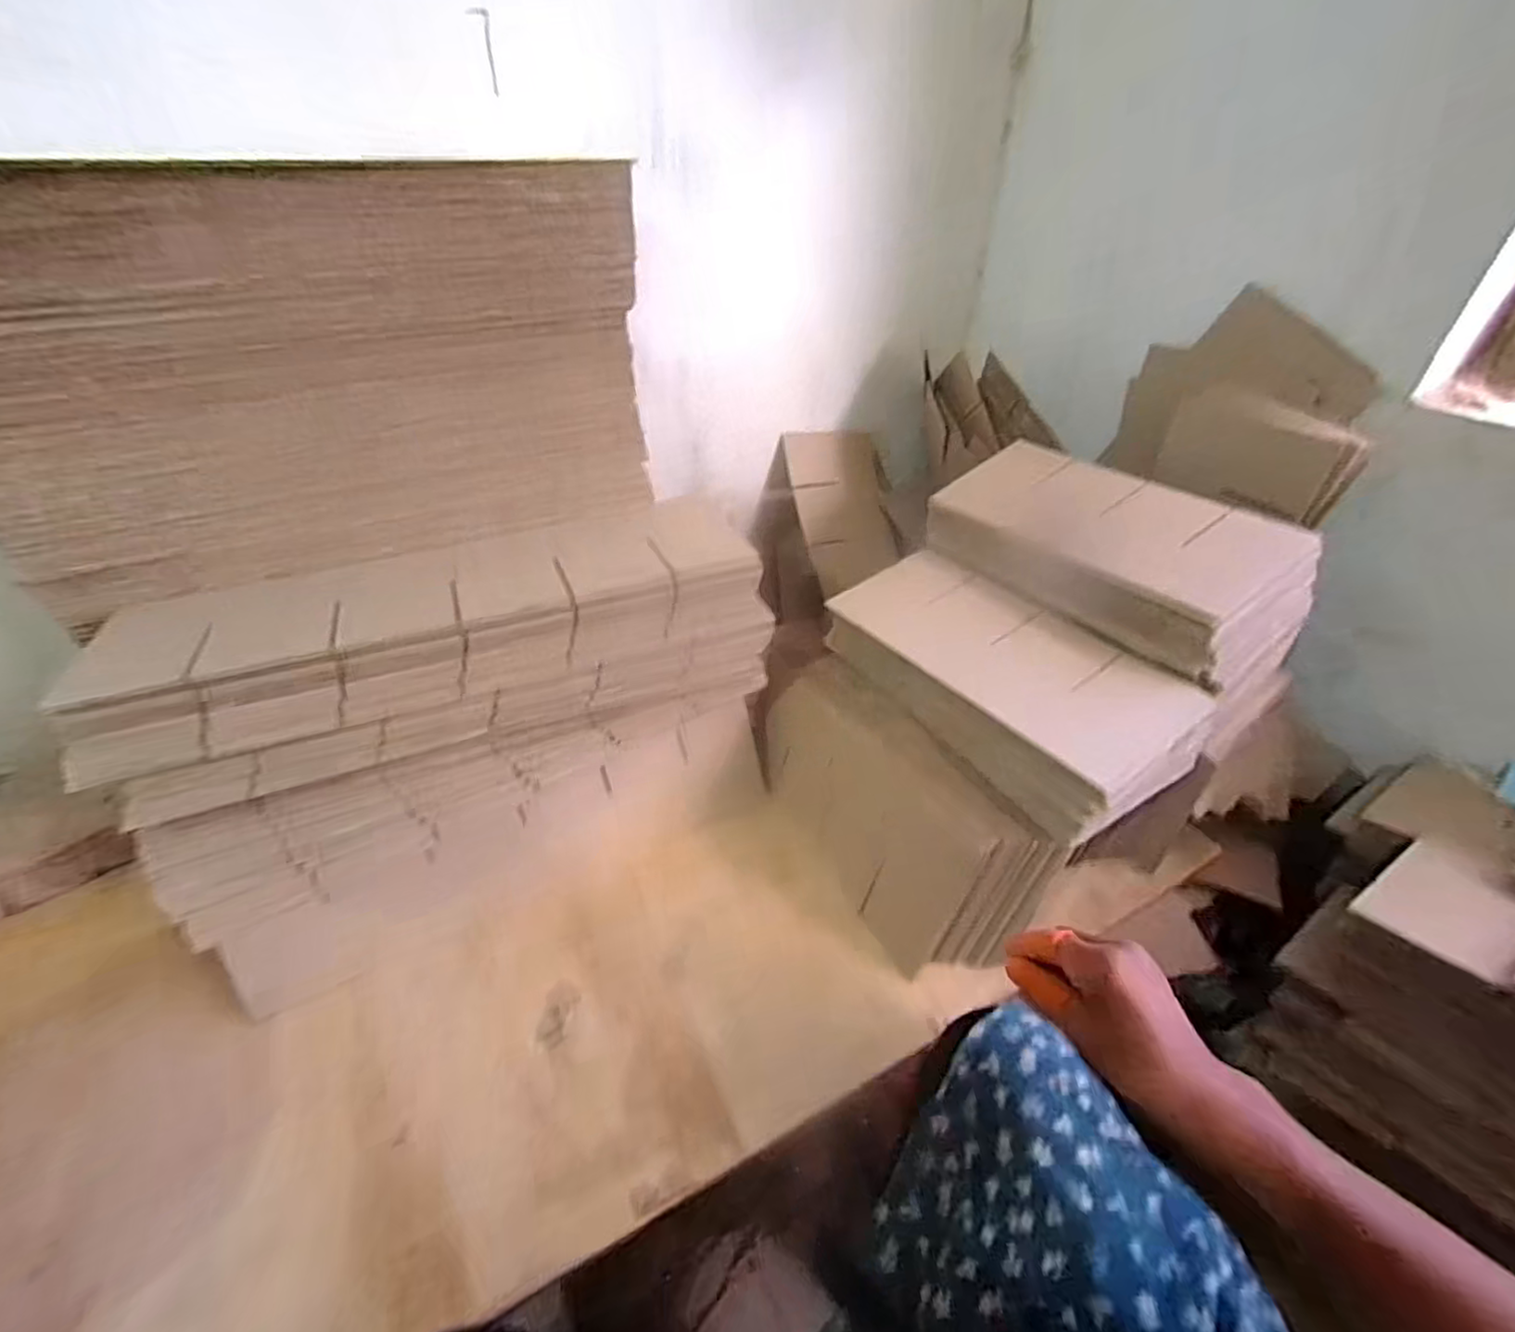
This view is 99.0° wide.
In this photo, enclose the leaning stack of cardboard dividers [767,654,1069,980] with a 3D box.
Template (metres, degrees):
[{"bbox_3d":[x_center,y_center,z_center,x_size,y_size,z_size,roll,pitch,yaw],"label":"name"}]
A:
[{"bbox_3d":[0.122,0.150,0.703,0.052,0.209,0.347,13,21,-50],"label":"leaning stack of cardboard dividers"}]

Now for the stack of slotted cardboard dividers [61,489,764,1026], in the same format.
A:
[{"bbox_3d":[-0.274,0.066,0.671,0.543,0.322,0.208,-19,42,-24],"label":"stack of slotted cardboard dividers"}]

